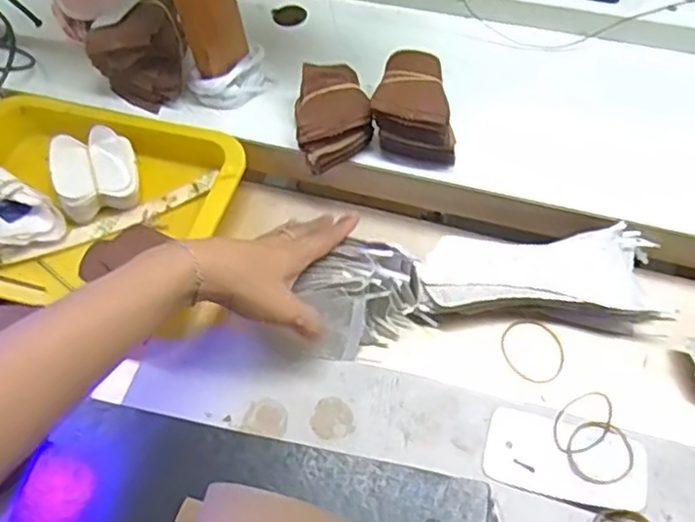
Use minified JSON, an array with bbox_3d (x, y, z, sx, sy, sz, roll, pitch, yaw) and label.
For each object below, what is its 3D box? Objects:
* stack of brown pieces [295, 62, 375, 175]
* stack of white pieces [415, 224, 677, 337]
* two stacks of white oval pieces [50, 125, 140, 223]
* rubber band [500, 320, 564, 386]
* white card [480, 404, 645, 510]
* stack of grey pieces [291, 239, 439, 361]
[{"bbox_3d":[-0.012,-0.119,0.557,0.062,0.052,0.084,-10,58,-3],"label":"stack of brown pieces"},{"bbox_3d":[0.145,0.013,0.488,0.191,0.037,0.070,0,58,2],"label":"stack of white pieces"},{"bbox_3d":[-0.219,-0.077,0.569,0.067,0.048,0.062,-16,61,-6],"label":"two stacks of white oval pieces"},{"bbox_3d":[0.140,0.068,0.495,0.048,0.004,0.050,-2,55,3],"label":"rubber band"},{"bbox_3d":[0.148,0.134,0.444,0.102,0.007,0.053,9,57,16],"label":"white card"},{"bbox_3d":[0.012,0.024,0.489,0.087,0.061,0.067,-19,61,-8],"label":"stack of grey pieces"}]

